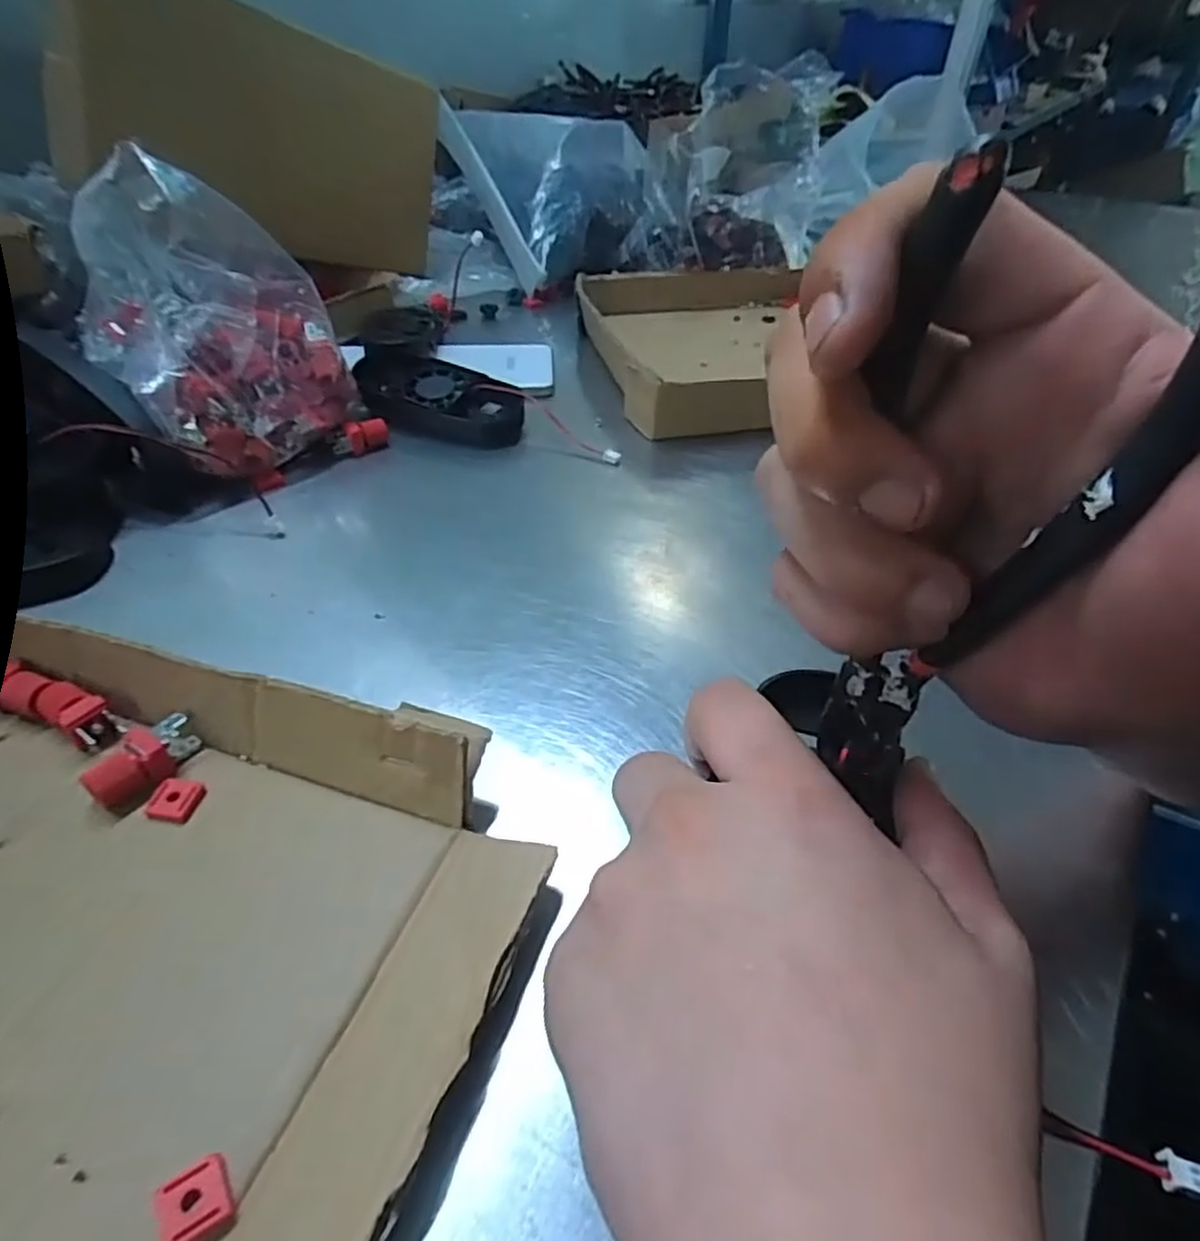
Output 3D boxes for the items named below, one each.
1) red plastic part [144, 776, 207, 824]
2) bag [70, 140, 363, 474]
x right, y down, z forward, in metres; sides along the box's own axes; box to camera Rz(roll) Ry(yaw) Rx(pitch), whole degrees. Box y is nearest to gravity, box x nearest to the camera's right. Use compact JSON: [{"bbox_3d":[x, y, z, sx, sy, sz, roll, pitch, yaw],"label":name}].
[{"bbox_3d":[-0.135,0.057,0.230,0.015,0.004,0.015,5,41,5],"label":"red plastic part"},{"bbox_3d":[-0.192,-0.154,0.370,0.115,0.122,0.085,-31,50,-31],"label":"bag"}]

